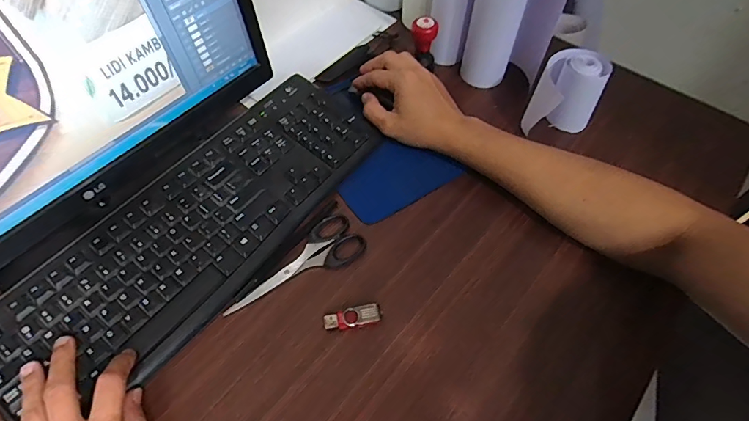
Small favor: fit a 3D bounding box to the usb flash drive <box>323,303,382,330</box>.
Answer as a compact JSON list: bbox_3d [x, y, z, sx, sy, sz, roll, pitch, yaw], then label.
[{"bbox_3d":[-0.020,0.101,0.406,0.053,0.007,0.019,-12,59,-8],"label":"usb flash drive"}]

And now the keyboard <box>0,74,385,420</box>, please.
[{"bbox_3d":[-0.176,0.014,0.448,0.150,0.027,0.427,37,64,20],"label":"keyboard"}]

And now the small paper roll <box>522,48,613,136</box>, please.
[{"bbox_3d":[0.234,-0.140,0.522,0.072,0.091,0.069,1,58,-1],"label":"small paper roll"}]

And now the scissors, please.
[{"bbox_3d":[-0.074,0.063,0.437,0.056,0.007,0.151,39,65,21],"label":"scissors"}]

